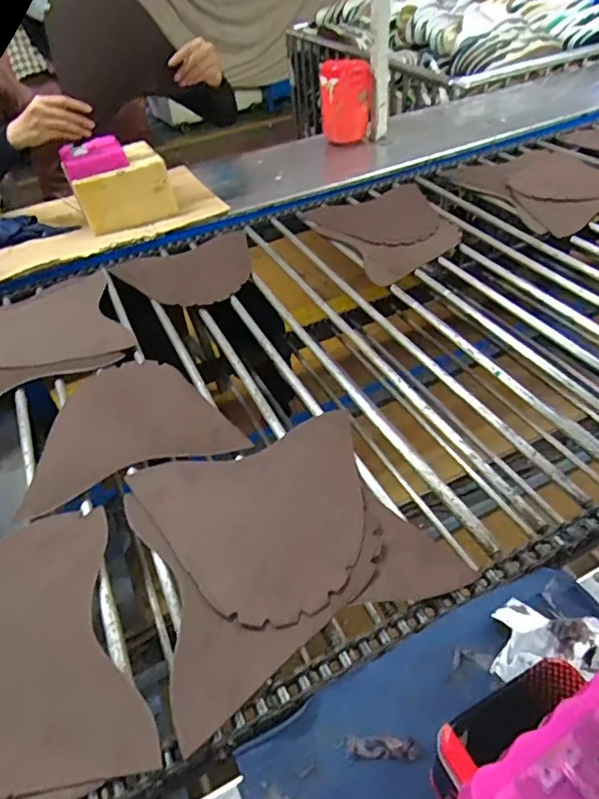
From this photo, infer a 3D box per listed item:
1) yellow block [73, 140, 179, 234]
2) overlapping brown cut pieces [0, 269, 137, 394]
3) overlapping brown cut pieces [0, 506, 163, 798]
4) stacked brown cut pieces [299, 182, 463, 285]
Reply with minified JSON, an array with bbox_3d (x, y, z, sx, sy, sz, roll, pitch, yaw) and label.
[{"bbox_3d":[-0.344,-0.408,1.047,0.167,0.105,0.138,-21,46,-18],"label":"yellow block"},{"bbox_3d":[-0.432,-0.106,0.838,0.285,0.016,0.289,-25,46,-18],"label":"overlapping brown cut pieces"},{"bbox_3d":[-0.288,0.229,0.462,0.275,0.010,0.258,-18,44,-12],"label":"overlapping brown cut pieces"},{"bbox_3d":[0.174,-0.326,1.001,0.238,0.014,0.323,-19,44,-13],"label":"stacked brown cut pieces"}]

